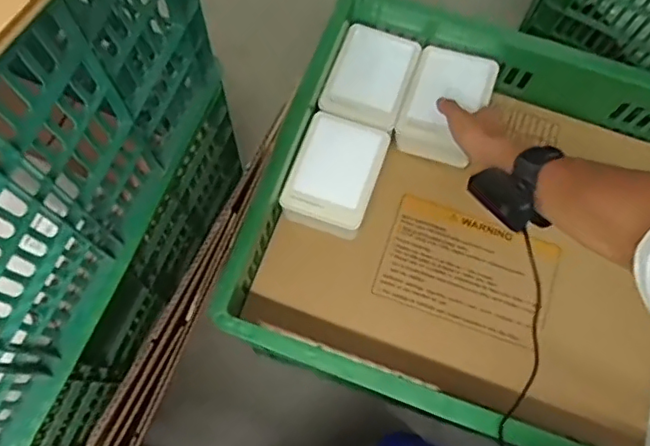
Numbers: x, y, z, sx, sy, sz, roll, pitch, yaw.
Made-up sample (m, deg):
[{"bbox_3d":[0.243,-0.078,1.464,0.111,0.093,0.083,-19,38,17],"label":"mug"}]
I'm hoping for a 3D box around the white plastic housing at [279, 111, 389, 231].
[{"bbox_3d":[0.014,-0.064,0.733,0.106,0.062,0.136,20,74,4],"label":"white plastic housing"}]

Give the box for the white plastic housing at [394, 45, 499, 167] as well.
[{"bbox_3d":[0.153,-0.153,0.730,0.096,0.042,0.143,21,74,4],"label":"white plastic housing"}]

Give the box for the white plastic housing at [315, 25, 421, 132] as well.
[{"bbox_3d":[0.062,-0.197,0.780,0.105,0.033,0.128,21,74,4],"label":"white plastic housing"}]

